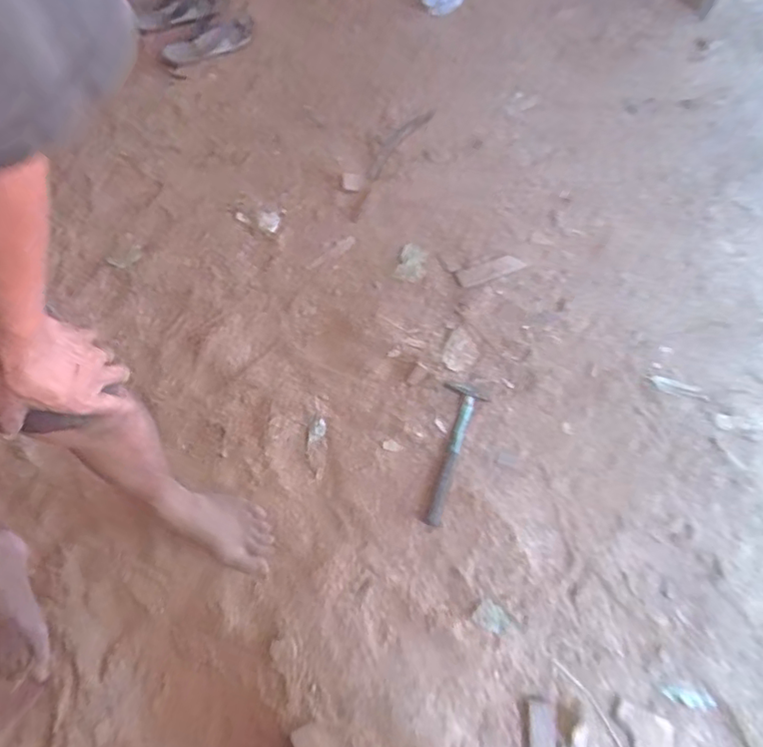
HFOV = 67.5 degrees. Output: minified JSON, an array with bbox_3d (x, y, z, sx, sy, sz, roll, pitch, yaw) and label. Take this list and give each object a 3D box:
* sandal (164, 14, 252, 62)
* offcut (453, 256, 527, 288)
[{"bbox_3d":[-0.443,-0.857,1.467,0.242,0.042,0.111,-6,65,18],"label":"sandal"},{"bbox_3d":[0.217,-0.209,1.150,0.142,0.006,0.046,-21,65,-6],"label":"offcut"}]

